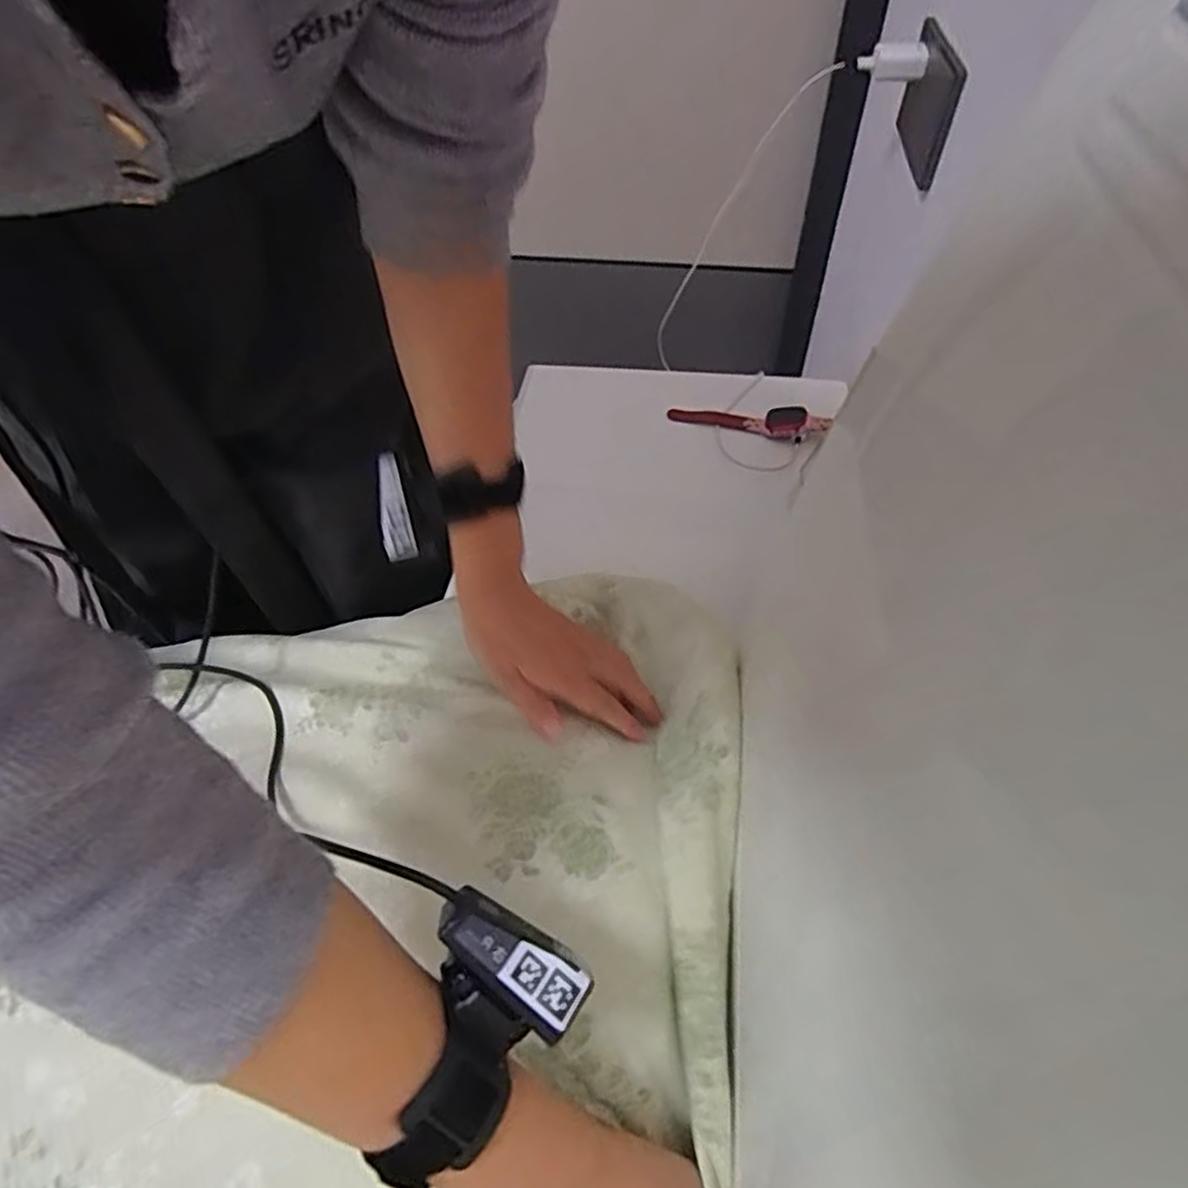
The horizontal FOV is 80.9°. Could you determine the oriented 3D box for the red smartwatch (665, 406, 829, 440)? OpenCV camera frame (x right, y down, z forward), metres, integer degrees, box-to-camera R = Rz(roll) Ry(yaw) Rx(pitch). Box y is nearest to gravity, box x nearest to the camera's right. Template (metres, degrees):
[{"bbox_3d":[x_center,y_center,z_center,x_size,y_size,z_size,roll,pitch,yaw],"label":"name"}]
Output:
[{"bbox_3d":[0.168,-0.192,0.773,0.172,0.033,0.028,14,54,13],"label":"red smartwatch"}]

